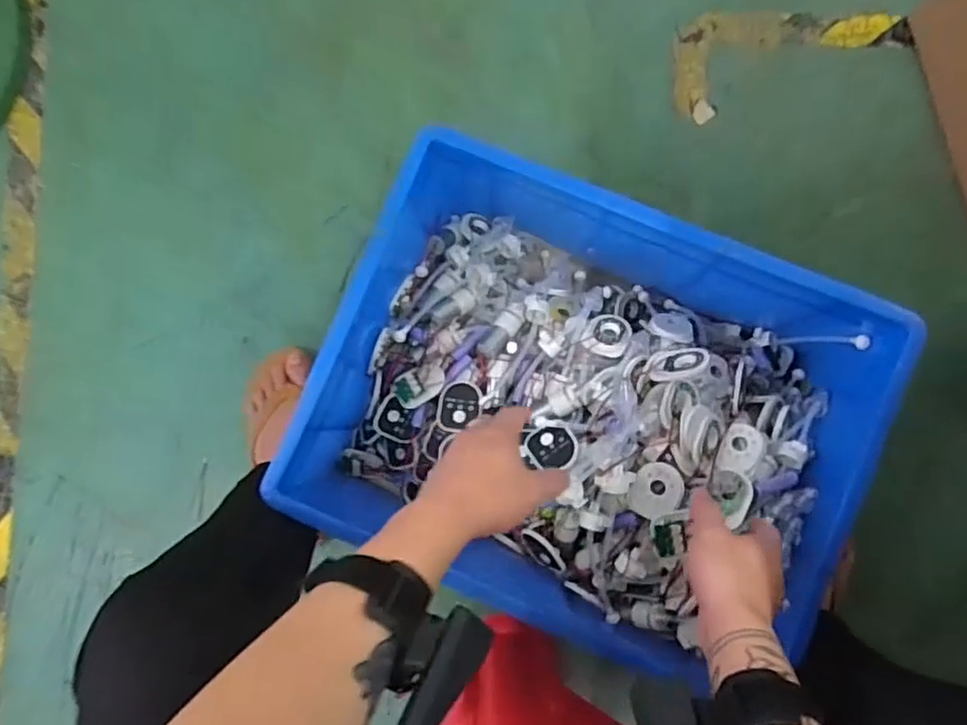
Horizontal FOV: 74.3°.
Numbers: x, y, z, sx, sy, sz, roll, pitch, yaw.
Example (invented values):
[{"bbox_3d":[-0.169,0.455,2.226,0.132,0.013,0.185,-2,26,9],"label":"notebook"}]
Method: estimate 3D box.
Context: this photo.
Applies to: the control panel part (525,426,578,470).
[{"bbox_3d":[0.071,0.088,0.670,0.053,0.014,0.042,-8,60,17],"label":"control panel part"}]

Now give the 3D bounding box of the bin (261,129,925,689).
[{"bbox_3d":[0.112,0.048,0.724,0.523,0.218,0.414,25,85,5],"label":"bin"}]

